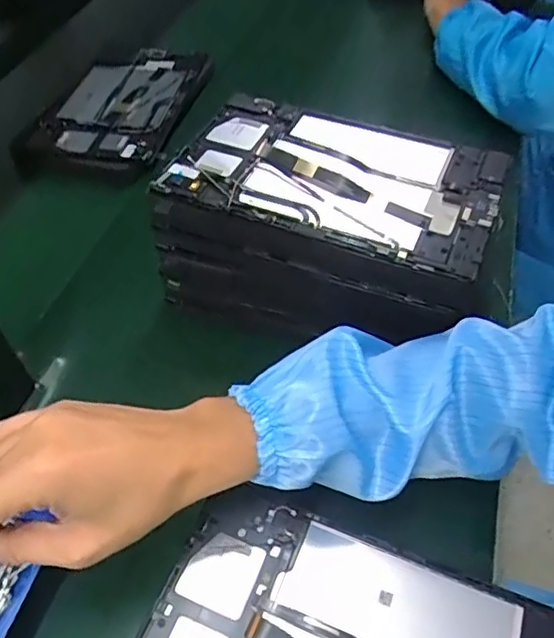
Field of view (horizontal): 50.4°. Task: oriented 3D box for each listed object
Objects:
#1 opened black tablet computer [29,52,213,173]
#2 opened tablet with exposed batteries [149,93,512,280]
[{"bbox_3d":[-0.185,-0.266,0.723,0.153,0.022,0.247,9,51,10],"label":"opened black tablet computer"},{"bbox_3d":[0.045,-0.114,0.453,0.240,0.015,0.148,17,53,16],"label":"opened tablet with exposed batteries"}]

